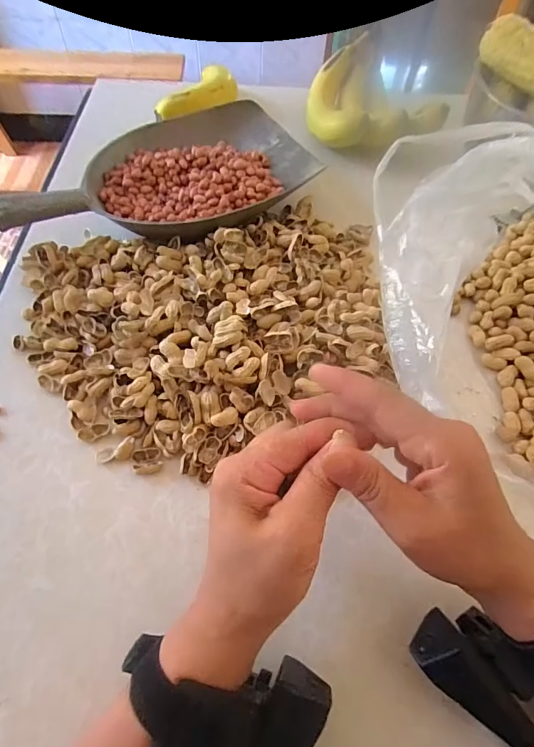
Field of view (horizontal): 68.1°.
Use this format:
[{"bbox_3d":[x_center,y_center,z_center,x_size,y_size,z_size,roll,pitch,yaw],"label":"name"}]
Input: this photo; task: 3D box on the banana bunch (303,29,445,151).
[{"bbox_3d":[0.131,-0.356,0.511,0.148,0.045,0.188,2,60,-2],"label":"banana bunch"}]

